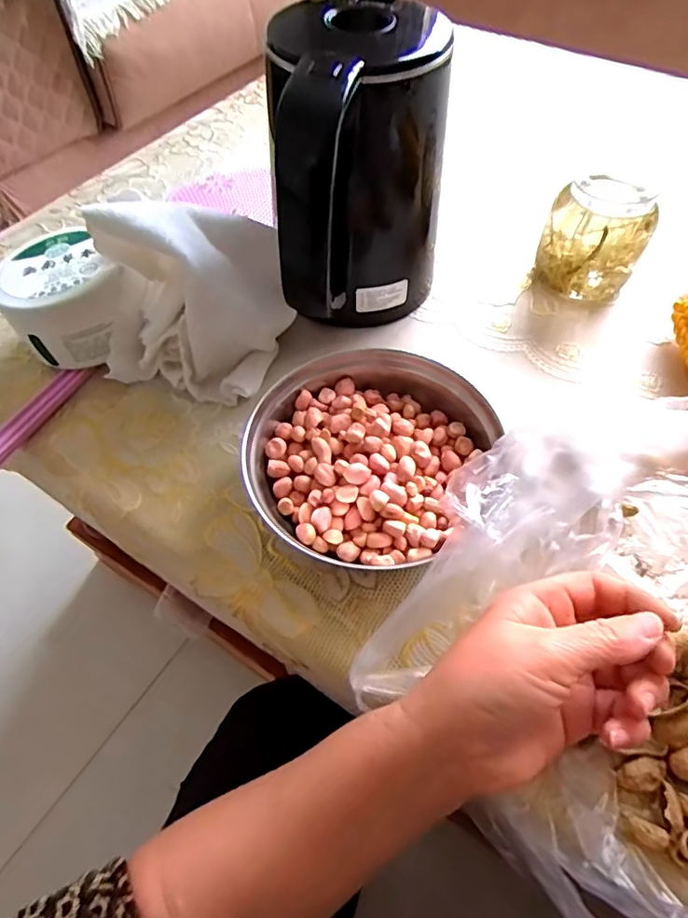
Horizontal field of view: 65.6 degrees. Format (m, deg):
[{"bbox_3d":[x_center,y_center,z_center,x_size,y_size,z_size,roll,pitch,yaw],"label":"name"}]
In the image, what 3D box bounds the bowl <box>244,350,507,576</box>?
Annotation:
[{"bbox_3d":[0.014,-0.004,0.320,0.124,0.050,0.133,0,57,0],"label":"bowl"}]

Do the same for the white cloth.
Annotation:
[{"bbox_3d":[-0.101,-0.103,0.351,0.109,0.107,0.075,13,58,8],"label":"white cloth"}]

